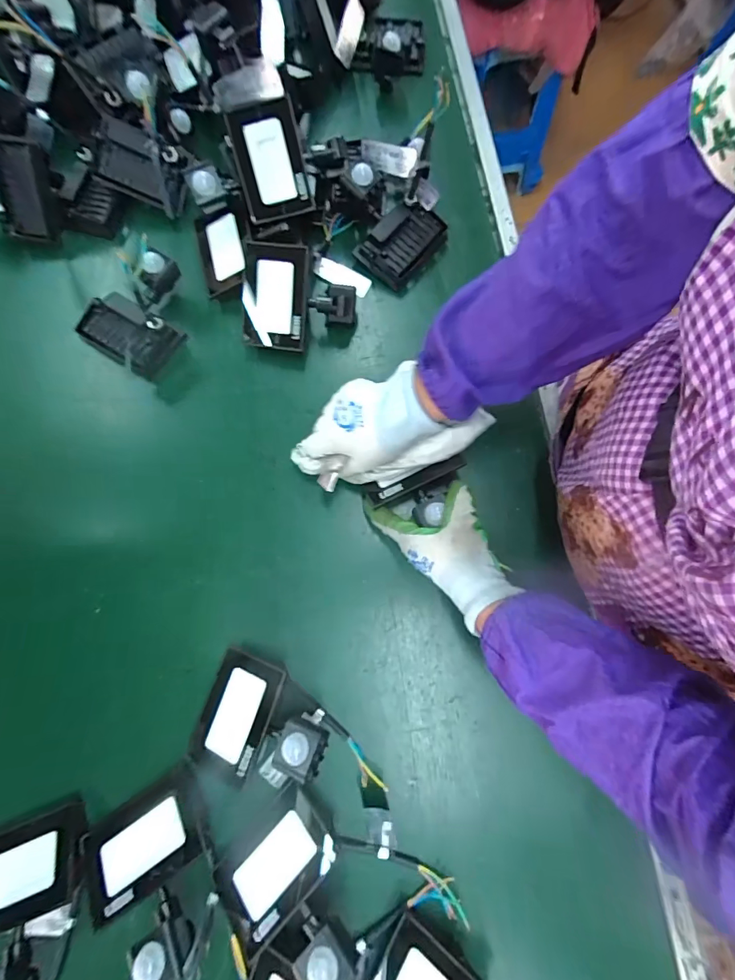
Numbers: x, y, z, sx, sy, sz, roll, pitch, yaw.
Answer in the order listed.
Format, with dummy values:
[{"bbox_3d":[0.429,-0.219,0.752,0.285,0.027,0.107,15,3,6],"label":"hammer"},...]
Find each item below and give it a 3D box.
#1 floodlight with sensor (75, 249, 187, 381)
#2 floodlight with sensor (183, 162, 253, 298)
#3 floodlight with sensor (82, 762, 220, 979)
[{"bbox_3d":[-0.278,-0.217,0.516,0.107,0.062,0.130,31,78,7],"label":"floodlight with sensor"},{"bbox_3d":[-0.183,-0.311,0.518,0.082,0.073,0.134,-21,82,21],"label":"floodlight with sensor"},{"bbox_3d":[-0.190,0.343,0.375,0.110,0.085,0.137,-26,78,-6],"label":"floodlight with sensor"}]

